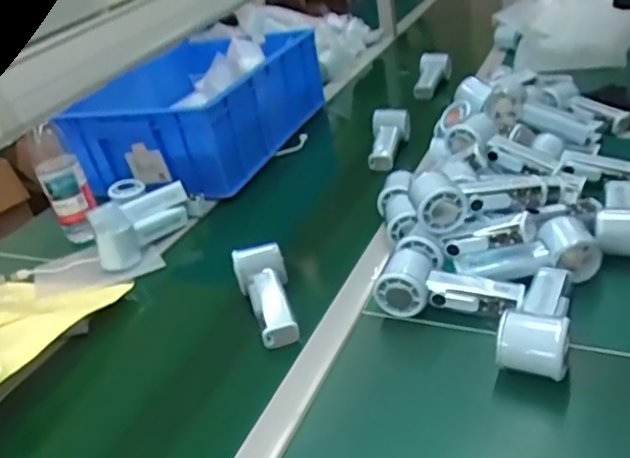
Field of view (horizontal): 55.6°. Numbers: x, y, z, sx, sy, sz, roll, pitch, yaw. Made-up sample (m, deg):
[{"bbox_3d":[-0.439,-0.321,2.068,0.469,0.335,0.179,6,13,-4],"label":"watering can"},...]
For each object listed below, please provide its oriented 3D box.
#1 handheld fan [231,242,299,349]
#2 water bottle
[{"bbox_3d":[-0.058,0.074,0.699,0.059,0.046,0.135,-10,31,-7],"label":"handheld fan"},{"bbox_3d":[-0.390,-0.070,0.931,0.064,0.177,0.070,-24,33,-22],"label":"water bottle"}]

